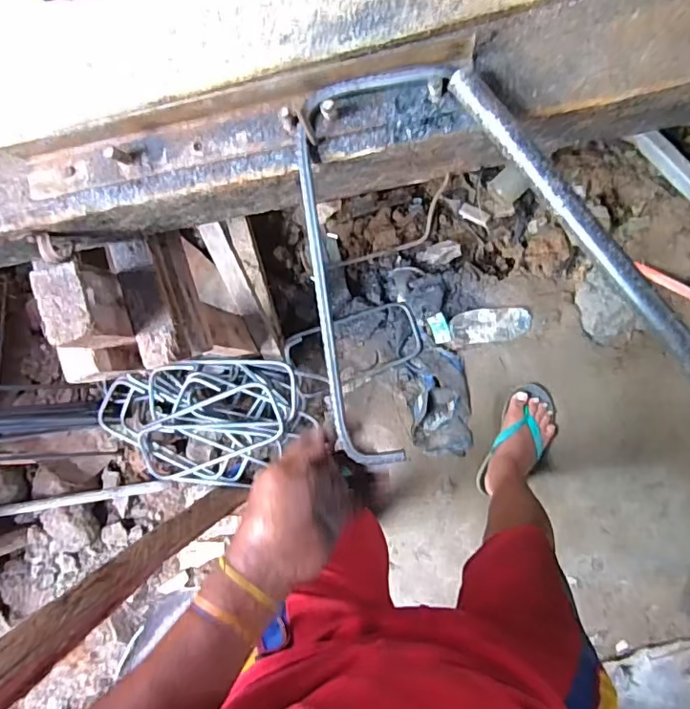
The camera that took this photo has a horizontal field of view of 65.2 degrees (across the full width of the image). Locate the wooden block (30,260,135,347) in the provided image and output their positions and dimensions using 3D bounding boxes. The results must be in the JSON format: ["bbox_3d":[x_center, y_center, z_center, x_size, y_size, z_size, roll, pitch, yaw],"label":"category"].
[{"bbox_3d":[-0.258,-0.047,0.538,0.048,0.080,0.083,-19,90,8],"label":"wooden block"}]

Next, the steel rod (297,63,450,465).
[{"bbox_3d":[0.007,-0.068,0.424,0.108,0.012,0.303,7,97,14],"label":"steel rod"}]

